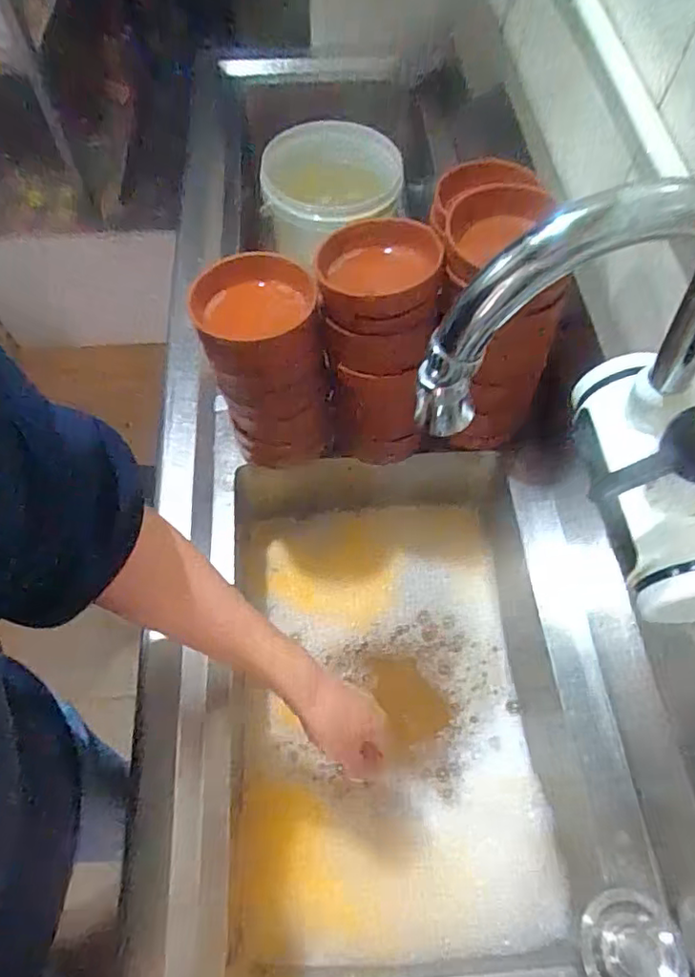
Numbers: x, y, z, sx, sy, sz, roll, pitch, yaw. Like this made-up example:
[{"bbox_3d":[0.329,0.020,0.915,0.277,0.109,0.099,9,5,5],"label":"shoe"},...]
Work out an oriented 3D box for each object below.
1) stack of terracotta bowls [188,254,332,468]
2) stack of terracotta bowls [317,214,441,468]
[{"bbox_3d":[-0.085,-0.124,0.613,0.113,0.207,0.121,-13,63,-8],"label":"stack of terracotta bowls"},{"bbox_3d":[0.025,-0.141,0.602,0.100,0.203,0.127,2,62,0],"label":"stack of terracotta bowls"}]

